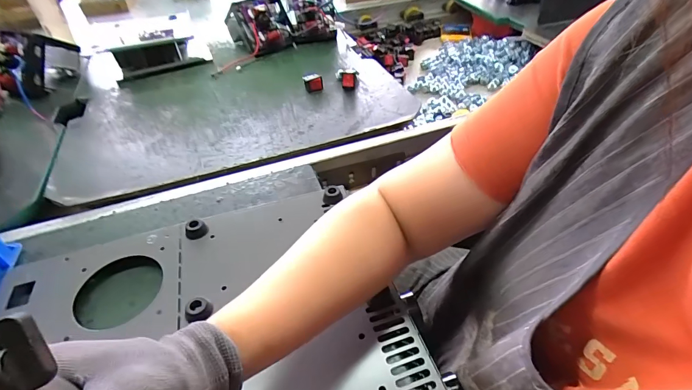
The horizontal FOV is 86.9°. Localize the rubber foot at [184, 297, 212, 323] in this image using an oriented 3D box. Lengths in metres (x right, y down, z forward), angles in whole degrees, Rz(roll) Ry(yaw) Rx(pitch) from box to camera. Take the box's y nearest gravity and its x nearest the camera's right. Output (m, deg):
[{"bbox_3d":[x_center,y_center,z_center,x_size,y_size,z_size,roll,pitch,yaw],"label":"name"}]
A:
[{"bbox_3d":[-0.140,0.109,0.347,0.023,0.013,0.023,-13,45,-10],"label":"rubber foot"}]

